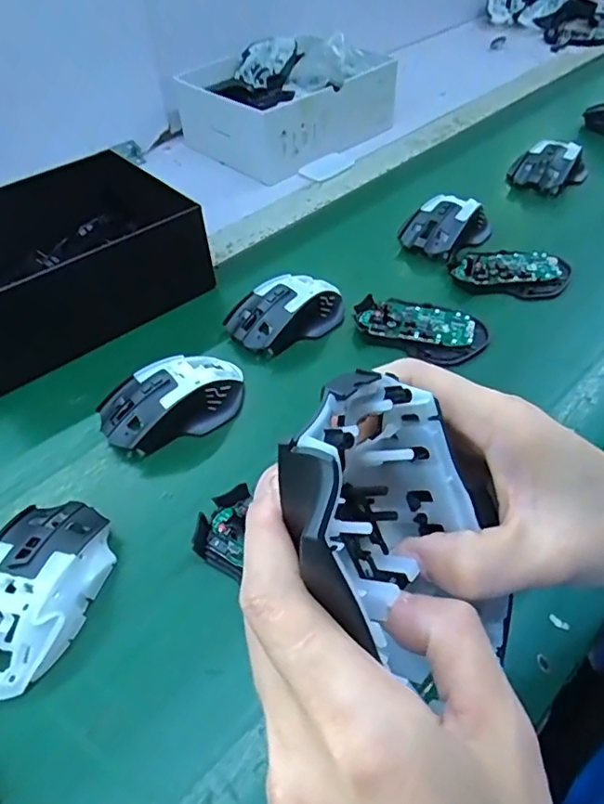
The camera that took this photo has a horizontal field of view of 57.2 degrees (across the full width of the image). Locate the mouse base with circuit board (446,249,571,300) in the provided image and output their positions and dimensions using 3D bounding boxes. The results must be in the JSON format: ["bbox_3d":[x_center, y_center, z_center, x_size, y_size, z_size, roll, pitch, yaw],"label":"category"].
[{"bbox_3d":[0.203,-0.130,0.544,0.107,0.017,0.065,11,49,13],"label":"mouse base with circuit board"}]

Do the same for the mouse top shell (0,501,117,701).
[{"bbox_3d":[-0.159,0.109,0.330,0.064,0.032,0.113,4,48,7],"label":"mouse top shell"}]

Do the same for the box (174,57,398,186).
[{"bbox_3d":[-0.016,-0.417,0.775,0.219,0.085,0.256,32,57,28],"label":"box"}]

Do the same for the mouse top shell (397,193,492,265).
[{"bbox_3d":[0.151,-0.189,0.586,0.077,0.039,0.104,31,56,27],"label":"mouse top shell"}]

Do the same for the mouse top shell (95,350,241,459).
[{"bbox_3d":[-0.101,-0.007,0.435,0.116,0.034,0.073,-23,51,-17],"label":"mouse top shell"}]

